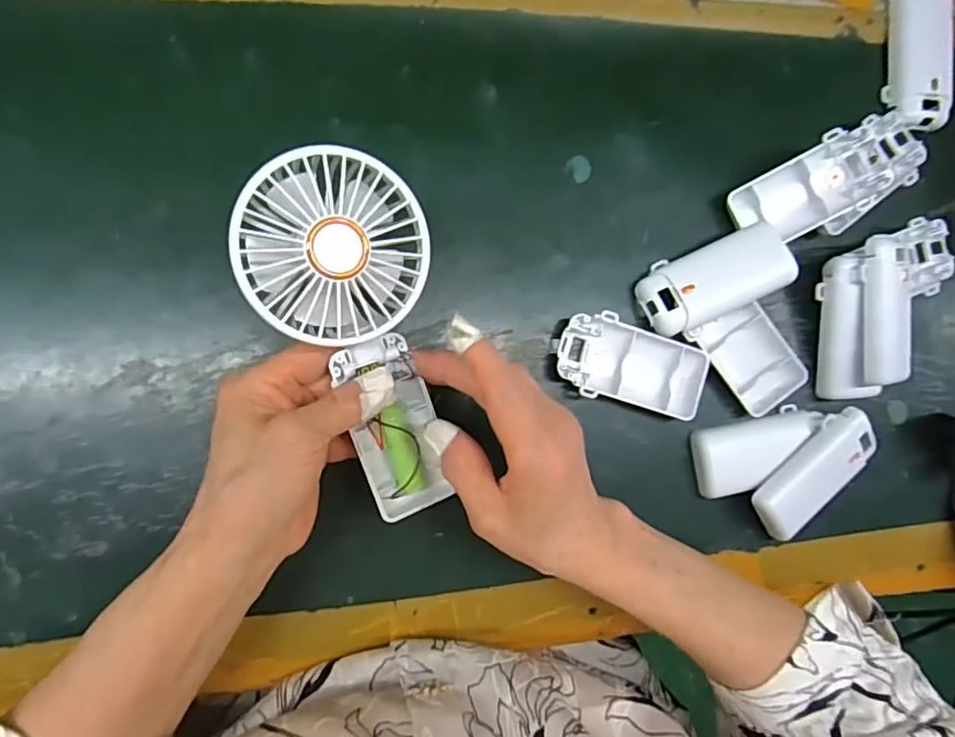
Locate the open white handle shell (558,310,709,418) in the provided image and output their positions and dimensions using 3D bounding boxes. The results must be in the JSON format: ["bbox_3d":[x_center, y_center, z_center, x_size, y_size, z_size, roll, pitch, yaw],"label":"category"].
[{"bbox_3d":[0.096,-0.001,0.362,0.094,0.018,0.048,13,84,-9],"label":"open white handle shell"}]

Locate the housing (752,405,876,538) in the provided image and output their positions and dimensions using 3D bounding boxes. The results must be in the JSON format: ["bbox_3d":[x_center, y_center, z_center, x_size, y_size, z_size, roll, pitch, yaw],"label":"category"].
[{"bbox_3d":[0.214,0.068,0.375,0.092,0.025,0.042,-43,94,-10],"label":"housing"}]

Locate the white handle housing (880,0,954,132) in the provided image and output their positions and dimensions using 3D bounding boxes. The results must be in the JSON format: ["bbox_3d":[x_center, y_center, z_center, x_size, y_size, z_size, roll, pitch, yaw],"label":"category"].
[{"bbox_3d":[0.311,-0.219,0.411,0.043,0.013,0.098,6,85,-10],"label":"white handle housing"}]

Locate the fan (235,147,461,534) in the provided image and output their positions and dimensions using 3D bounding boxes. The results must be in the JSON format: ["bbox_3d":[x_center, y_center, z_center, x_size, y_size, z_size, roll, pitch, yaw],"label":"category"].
[{"bbox_3d":[-0.055,-0.012,0.288,0.080,0.035,0.180,-16,113,-9],"label":"fan"}]

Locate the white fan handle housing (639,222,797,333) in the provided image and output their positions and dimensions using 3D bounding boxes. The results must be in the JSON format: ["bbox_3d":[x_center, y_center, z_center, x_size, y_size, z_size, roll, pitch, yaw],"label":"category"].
[{"bbox_3d":[0.150,-0.056,0.364,0.096,0.017,0.046,-21,90,-11],"label":"white fan handle housing"}]

